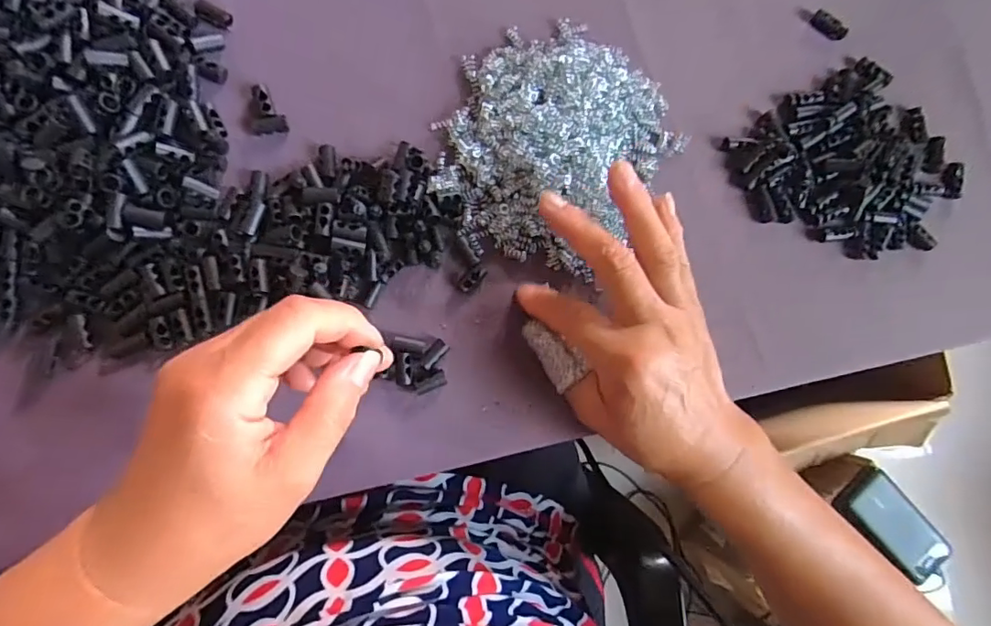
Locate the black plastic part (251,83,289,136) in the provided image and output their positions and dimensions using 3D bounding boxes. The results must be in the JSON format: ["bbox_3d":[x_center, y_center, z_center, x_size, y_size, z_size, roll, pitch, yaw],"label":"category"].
[{"bbox_3d":[-0.128,-0.114,0.296,0.019,0.007,0.027,-11,85,-9],"label":"black plastic part"}]

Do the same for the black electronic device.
[{"bbox_3d":[0.529,0.281,0.704,0.074,0.024,0.158,-45,96,0],"label":"black electronic device"}]

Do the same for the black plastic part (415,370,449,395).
[{"bbox_3d":[-0.036,0.040,0.298,0.017,0.006,0.008,-27,91,-9],"label":"black plastic part"}]

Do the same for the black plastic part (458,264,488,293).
[{"bbox_3d":[-0.013,-0.019,0.307,0.010,0.005,0.017,42,82,-4],"label":"black plastic part"}]

